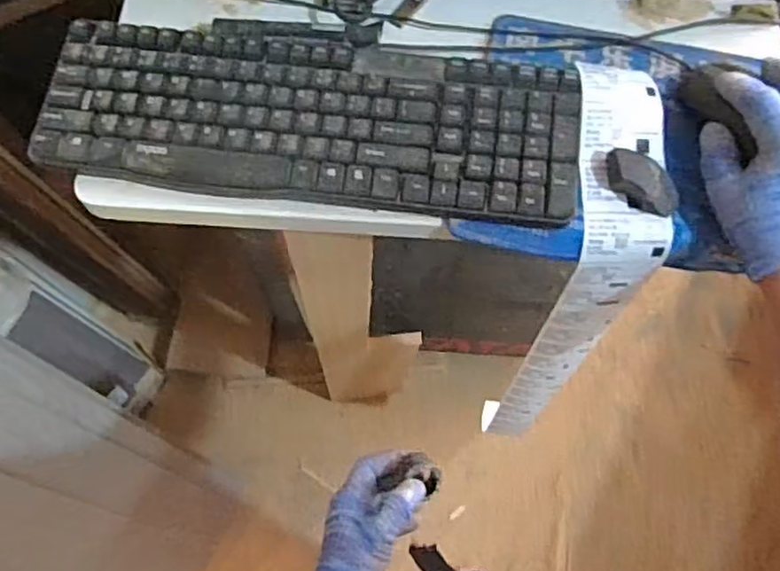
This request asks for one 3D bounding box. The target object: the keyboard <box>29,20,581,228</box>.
[{"bbox_3d":[-0.060,-0.124,0.502,0.391,0.022,0.127,5,67,3],"label":"keyboard"}]

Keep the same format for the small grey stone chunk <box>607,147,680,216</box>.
[{"bbox_3d":[0.184,-0.076,0.492,0.060,0.018,0.029,40,73,16],"label":"small grey stone chunk"}]

